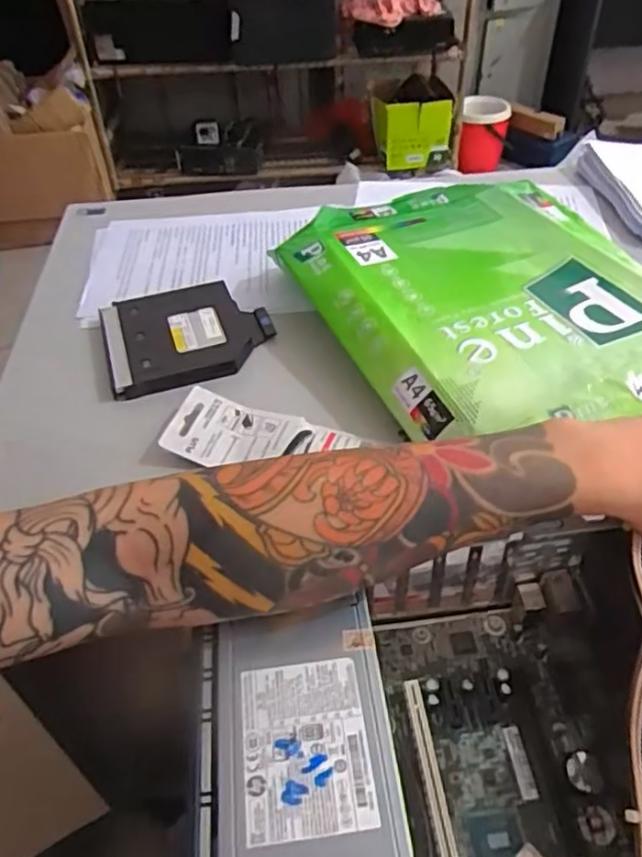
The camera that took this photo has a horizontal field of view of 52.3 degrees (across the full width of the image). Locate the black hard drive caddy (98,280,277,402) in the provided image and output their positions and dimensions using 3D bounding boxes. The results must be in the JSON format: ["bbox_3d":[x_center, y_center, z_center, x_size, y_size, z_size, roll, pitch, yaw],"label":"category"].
[{"bbox_3d":[-0.127,-0.090,0.622,0.153,0.019,0.134,-13,45,-11],"label":"black hard drive caddy"}]

